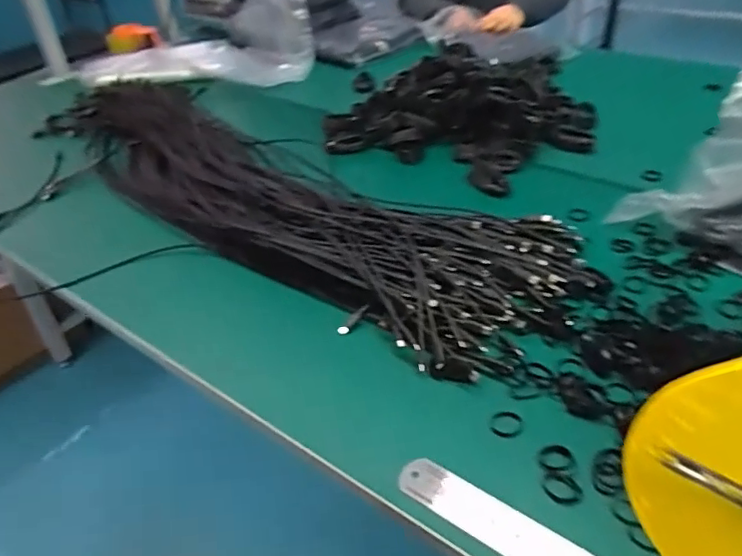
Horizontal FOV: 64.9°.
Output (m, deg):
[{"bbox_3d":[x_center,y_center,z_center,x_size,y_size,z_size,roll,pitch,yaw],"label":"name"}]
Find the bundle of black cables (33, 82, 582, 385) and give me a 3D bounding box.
[{"bbox_3d":[-0.195,-0.152,0.879,1.031,0.052,0.275,26,46,33],"label":"bundle of black cables"}]

